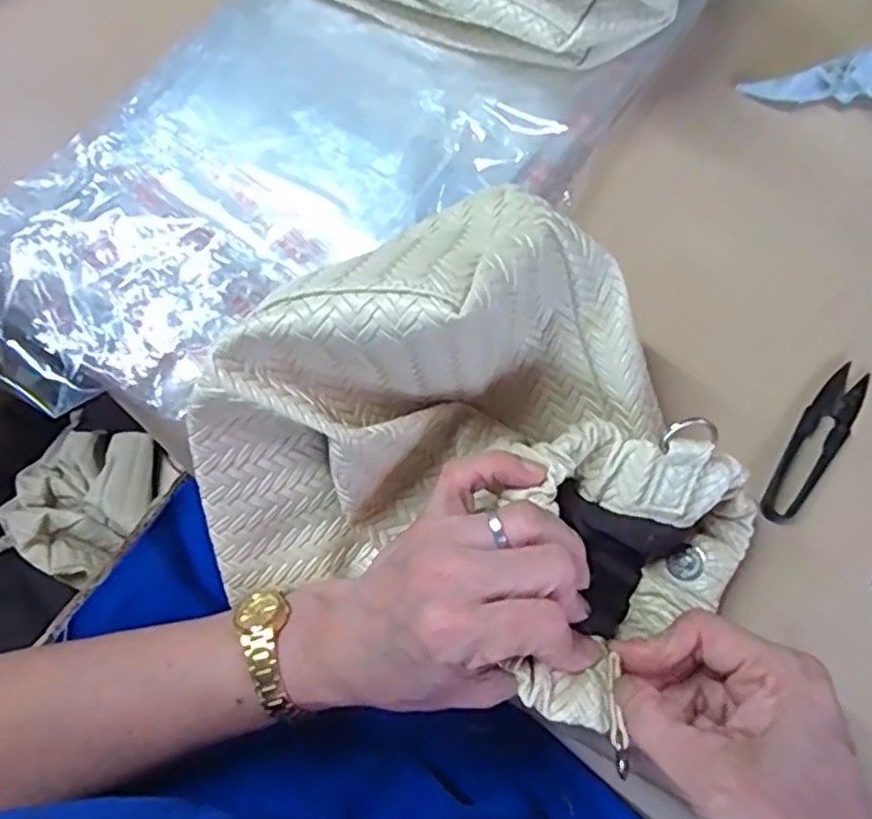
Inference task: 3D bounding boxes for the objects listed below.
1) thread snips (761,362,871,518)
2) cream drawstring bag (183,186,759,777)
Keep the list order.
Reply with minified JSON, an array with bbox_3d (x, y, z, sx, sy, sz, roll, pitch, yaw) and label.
[{"bbox_3d":[0.201,0.017,0.370,0.024,0.004,0.097,37,76,13],"label":"thread snips"},{"bbox_3d":[0.022,0.031,0.298,0.201,0.124,0.202,-43,76,-14],"label":"cream drawstring bag"}]

